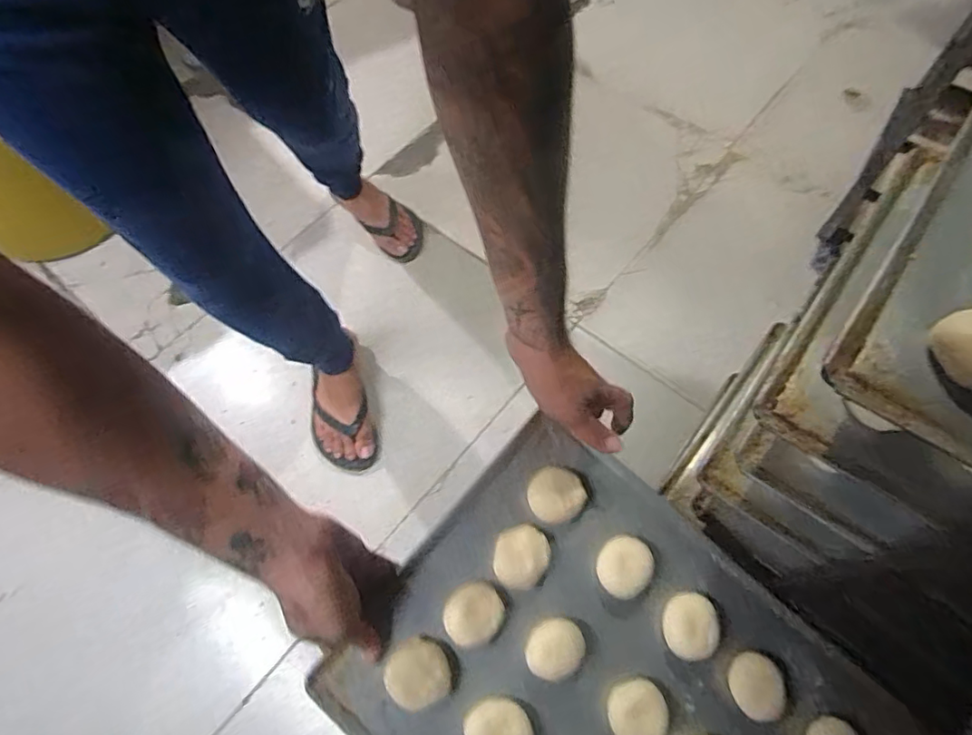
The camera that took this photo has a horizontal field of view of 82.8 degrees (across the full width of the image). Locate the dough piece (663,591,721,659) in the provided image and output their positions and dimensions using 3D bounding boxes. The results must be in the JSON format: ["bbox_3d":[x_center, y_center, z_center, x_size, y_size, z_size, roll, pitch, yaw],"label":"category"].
[{"bbox_3d":[0.183,0.229,0.489,0.046,0.023,0.053,-2,66,0],"label":"dough piece"}]

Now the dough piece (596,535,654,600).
[{"bbox_3d":[0.127,0.182,0.504,0.048,0.012,0.052,-1,64,2],"label":"dough piece"}]

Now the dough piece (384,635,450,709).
[{"bbox_3d":[-0.058,0.251,0.453,0.050,0.019,0.050,-1,64,2],"label":"dough piece"}]

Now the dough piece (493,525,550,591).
[{"bbox_3d":[0.032,0.169,0.492,0.047,0.018,0.052,9,65,7],"label":"dough piece"}]

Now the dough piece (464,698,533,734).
[{"bbox_3d":[0.010,0.300,0.453,0.051,0.012,0.051,-16,64,-5],"label":"dough piece"}]

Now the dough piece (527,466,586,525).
[{"bbox_3d":[0.065,0.118,0.515,0.050,0.019,0.048,-1,64,2],"label":"dough piece"}]

